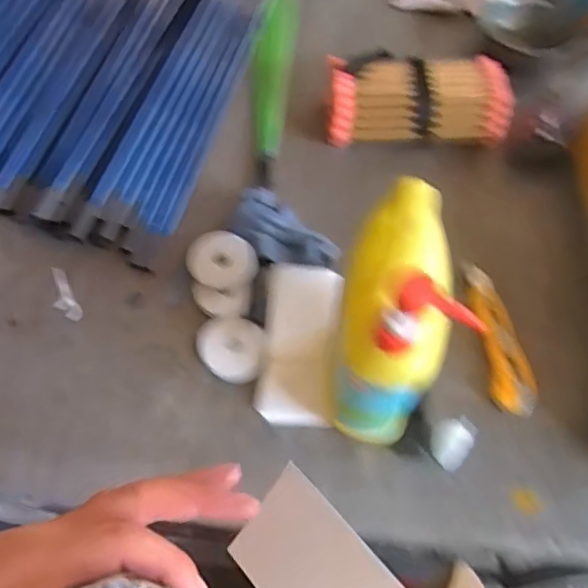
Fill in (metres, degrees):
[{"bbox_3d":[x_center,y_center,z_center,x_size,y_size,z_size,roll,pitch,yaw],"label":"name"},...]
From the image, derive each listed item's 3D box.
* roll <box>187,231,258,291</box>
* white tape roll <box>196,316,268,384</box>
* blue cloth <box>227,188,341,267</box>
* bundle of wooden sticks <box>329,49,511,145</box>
[{"bbox_3d":[-0.079,-0.035,0.634,0.075,0.027,0.065,1,60,-1],"label":"roll"},{"bbox_3d":[-0.063,0.054,0.592,0.072,0.012,0.066,1,60,-1],"label":"white tape roll"},{"bbox_3d":[-0.015,-0.069,0.649,0.077,0.035,0.122,-40,69,-21],"label":"blue cloth"},{"bbox_3d":[0.155,-0.246,0.736,0.217,0.081,0.107,1,60,-1],"label":"bundle of wooden sticks"}]

